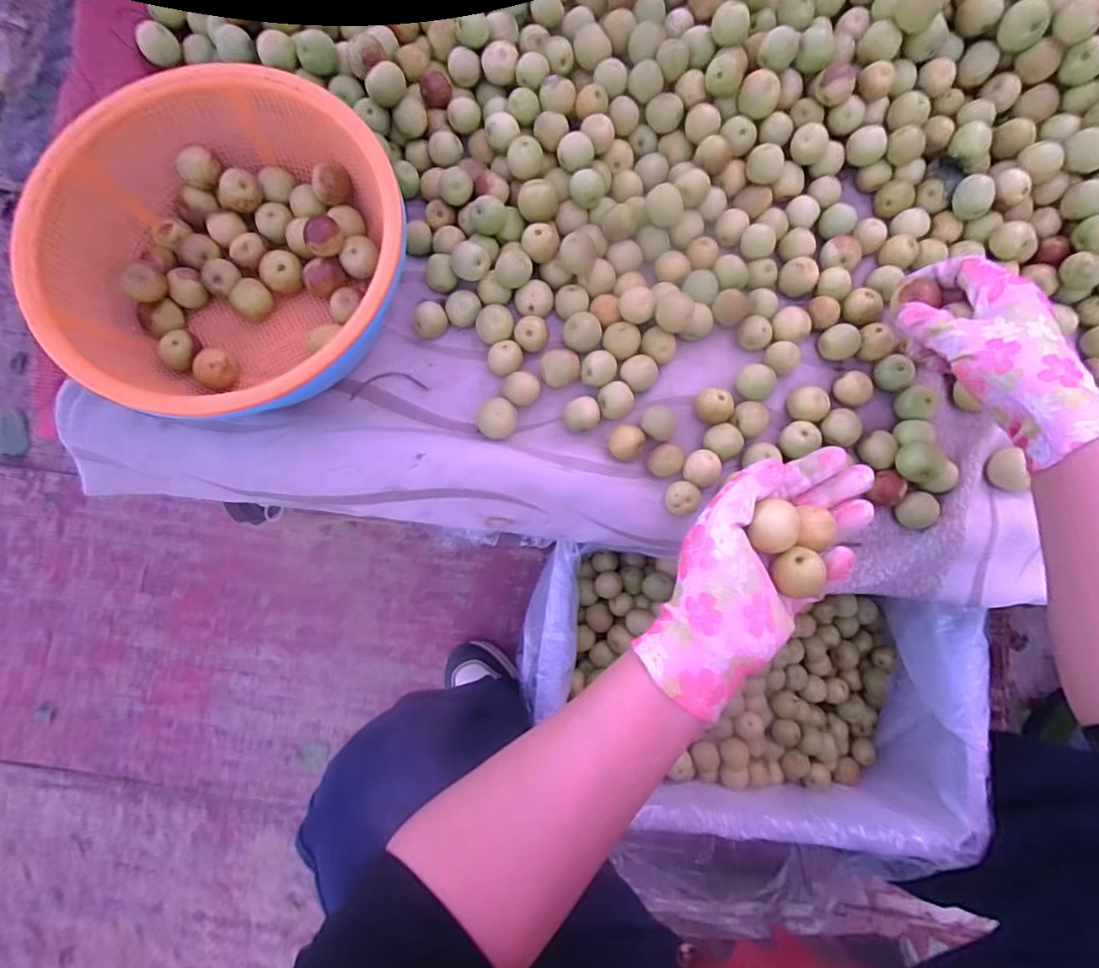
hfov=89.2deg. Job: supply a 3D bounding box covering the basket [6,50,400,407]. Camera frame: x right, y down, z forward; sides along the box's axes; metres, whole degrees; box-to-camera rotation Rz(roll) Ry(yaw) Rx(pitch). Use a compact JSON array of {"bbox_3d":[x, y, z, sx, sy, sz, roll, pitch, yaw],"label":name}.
[{"bbox_3d":[-0.239,-0.182,0.442,0.256,0.109,0.272,0,83,0],"label":"basket"}]

